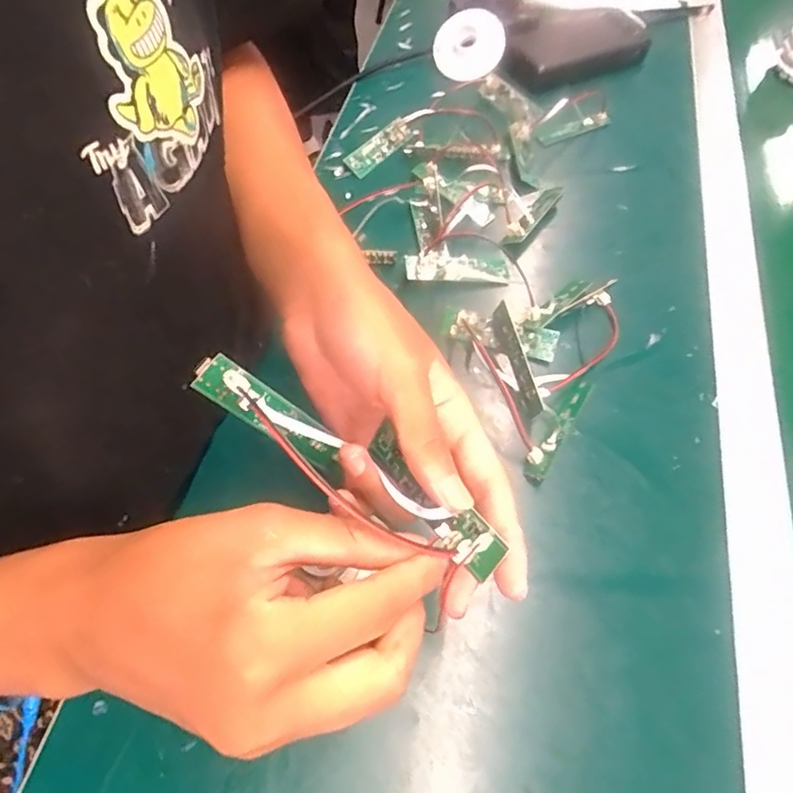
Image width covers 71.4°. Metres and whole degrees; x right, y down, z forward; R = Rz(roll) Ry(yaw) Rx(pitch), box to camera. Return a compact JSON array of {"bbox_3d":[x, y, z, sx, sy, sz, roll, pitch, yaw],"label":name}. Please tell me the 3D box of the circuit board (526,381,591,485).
[{"bbox_3d":[0.105,0.022,0.359,0.015,0.009,0.088,30,63,13],"label":"circuit board"}]

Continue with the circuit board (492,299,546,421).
[{"bbox_3d":[0.081,-0.024,0.373,0.007,0.021,0.078,-14,77,-11],"label":"circuit board"}]

